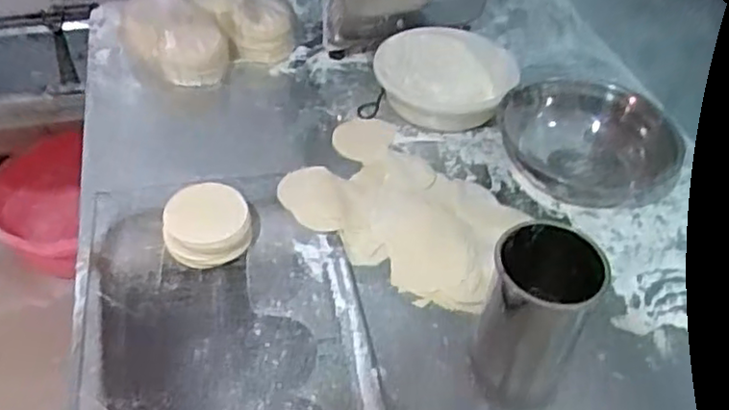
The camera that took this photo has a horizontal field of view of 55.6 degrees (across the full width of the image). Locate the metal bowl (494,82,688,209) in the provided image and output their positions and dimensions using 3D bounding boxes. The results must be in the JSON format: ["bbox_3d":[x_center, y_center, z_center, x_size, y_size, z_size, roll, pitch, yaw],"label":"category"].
[{"bbox_3d":[0.275,-0.084,0.879,0.177,0.075,0.187,2,45,-2],"label":"metal bowl"}]

